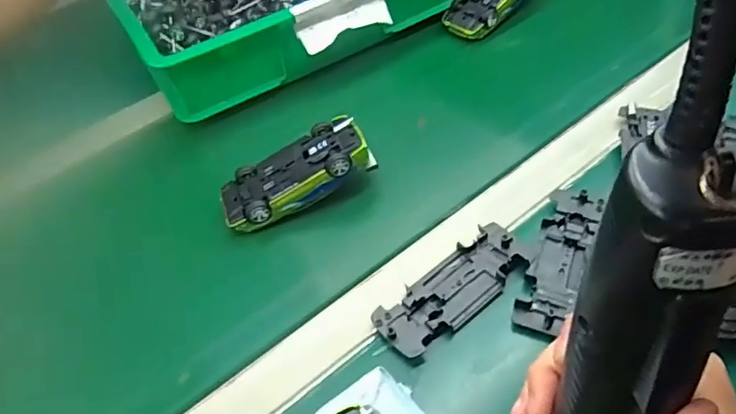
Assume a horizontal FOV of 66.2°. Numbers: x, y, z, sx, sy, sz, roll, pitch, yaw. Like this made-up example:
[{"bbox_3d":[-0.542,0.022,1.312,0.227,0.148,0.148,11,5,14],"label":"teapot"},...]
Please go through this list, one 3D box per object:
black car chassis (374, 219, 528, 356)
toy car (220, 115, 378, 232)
[{"bbox_3d":[0.063,0.059,0.404,0.120,0.012,0.046,-34,54,-22],"label":"black car chassis"},{"bbox_3d":[-0.061,-0.026,0.480,0.130,0.032,0.053,-30,51,0],"label":"toy car"}]

